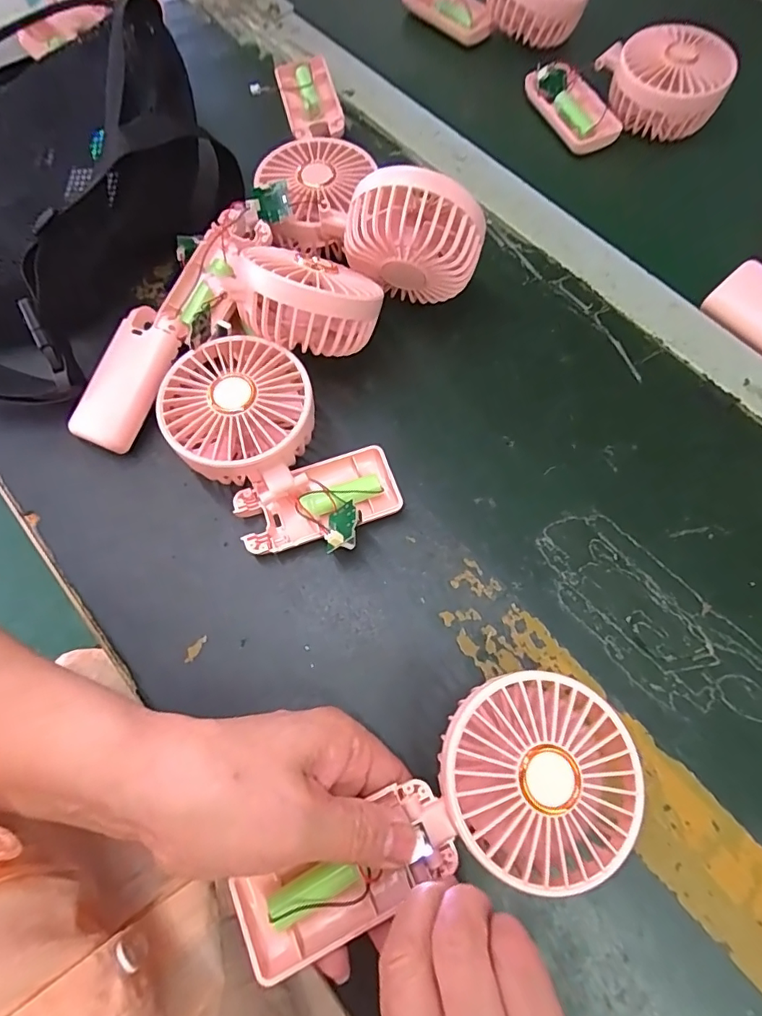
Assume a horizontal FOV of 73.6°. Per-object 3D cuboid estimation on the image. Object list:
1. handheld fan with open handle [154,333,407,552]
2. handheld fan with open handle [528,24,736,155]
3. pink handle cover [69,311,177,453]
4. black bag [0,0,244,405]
[{"bbox_3d":[-0.064,-0.033,0.303,0.149,0.046,0.094,41,76,14],"label":"handheld fan with open handle"},{"bbox_3d":[0.194,-0.333,0.404,0.128,0.058,0.076,-8,70,-2],"label":"handheld fan with open handle"},{"bbox_3d":[-0.159,-0.080,0.320,0.040,0.012,0.089,24,88,9],"label":"pink handle cover"},{"bbox_3d":[-0.264,-0.203,0.342,0.256,0.112,0.264,25,72,10],"label":"black bag"}]

